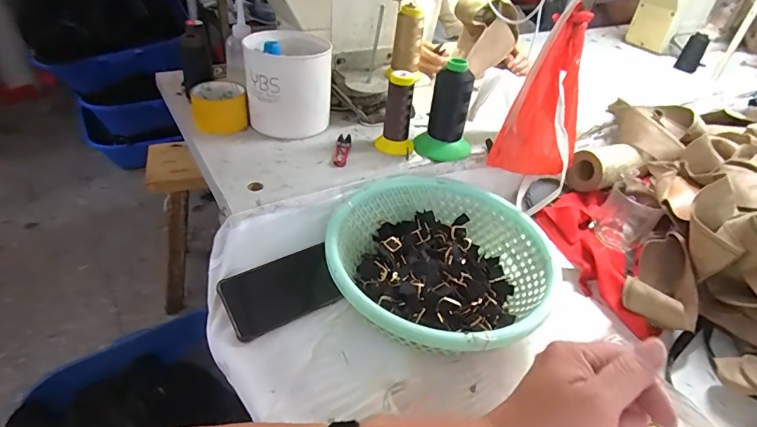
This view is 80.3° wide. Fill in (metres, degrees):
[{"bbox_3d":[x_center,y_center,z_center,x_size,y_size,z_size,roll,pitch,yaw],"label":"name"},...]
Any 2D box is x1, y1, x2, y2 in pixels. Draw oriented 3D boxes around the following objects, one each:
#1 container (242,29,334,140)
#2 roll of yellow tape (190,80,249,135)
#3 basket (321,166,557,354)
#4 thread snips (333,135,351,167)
[{"bbox_3d":[-0.138,-0.200,0.692,0.122,0.124,0.126,-2,39,-11],"label":"container"},{"bbox_3d":[-0.250,-0.164,0.708,0.083,0.062,0.074,-5,40,-15],"label":"roll of yellow tape"},{"bbox_3d":[0.069,0.059,0.548,0.260,0.072,0.265,32,45,28],"label":"basket"},{"bbox_3d":[-0.054,-0.094,0.672,0.022,0.010,0.102,5,39,-1],"label":"thread snips"}]

